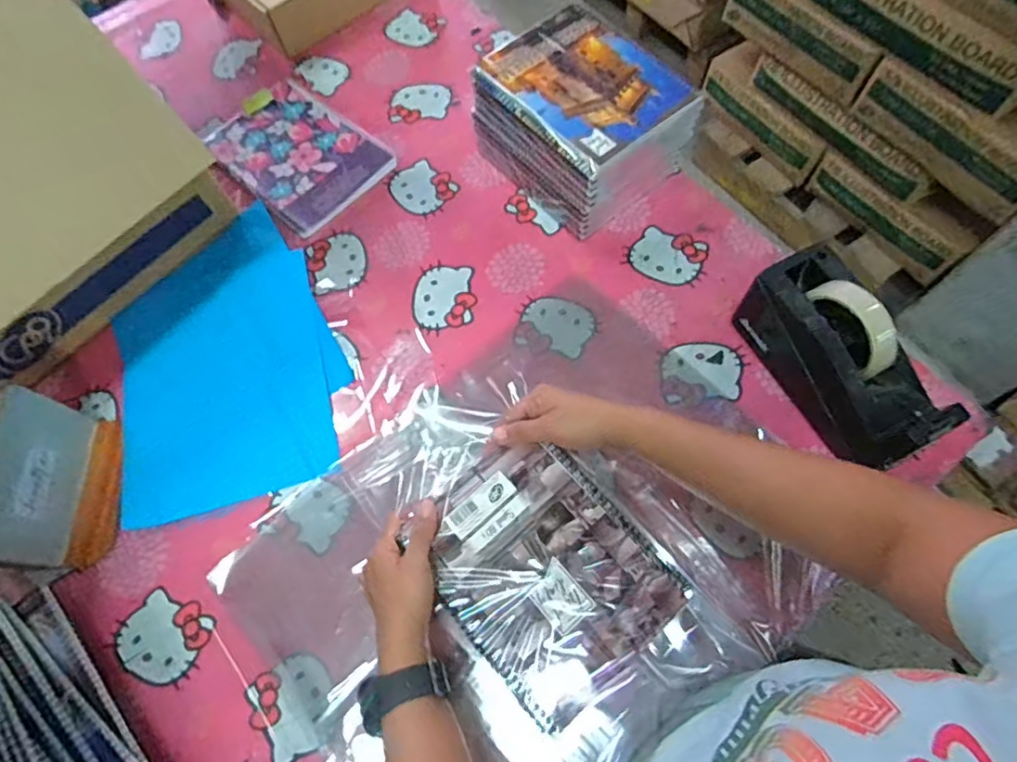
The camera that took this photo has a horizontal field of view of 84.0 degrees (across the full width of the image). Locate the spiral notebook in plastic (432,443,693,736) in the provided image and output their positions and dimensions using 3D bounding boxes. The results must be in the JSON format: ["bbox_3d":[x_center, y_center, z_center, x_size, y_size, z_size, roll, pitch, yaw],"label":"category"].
[{"bbox_3d":[0.027,0.151,0.467,0.155,0.008,0.189,-38,72,-11],"label":"spiral notebook in plastic"}]

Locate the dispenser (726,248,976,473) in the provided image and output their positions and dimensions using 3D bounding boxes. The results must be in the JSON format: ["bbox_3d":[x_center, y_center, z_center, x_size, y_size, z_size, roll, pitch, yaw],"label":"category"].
[{"bbox_3d":[0.305,-0.018,0.517,0.071,0.127,0.201,-25,70,-7],"label":"dispenser"}]

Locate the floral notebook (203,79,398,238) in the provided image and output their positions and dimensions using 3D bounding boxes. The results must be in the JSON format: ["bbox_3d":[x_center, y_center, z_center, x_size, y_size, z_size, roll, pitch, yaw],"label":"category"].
[{"bbox_3d":[-0.271,-0.294,0.725,0.221,0.009,0.155,41,76,16],"label":"floral notebook"}]

